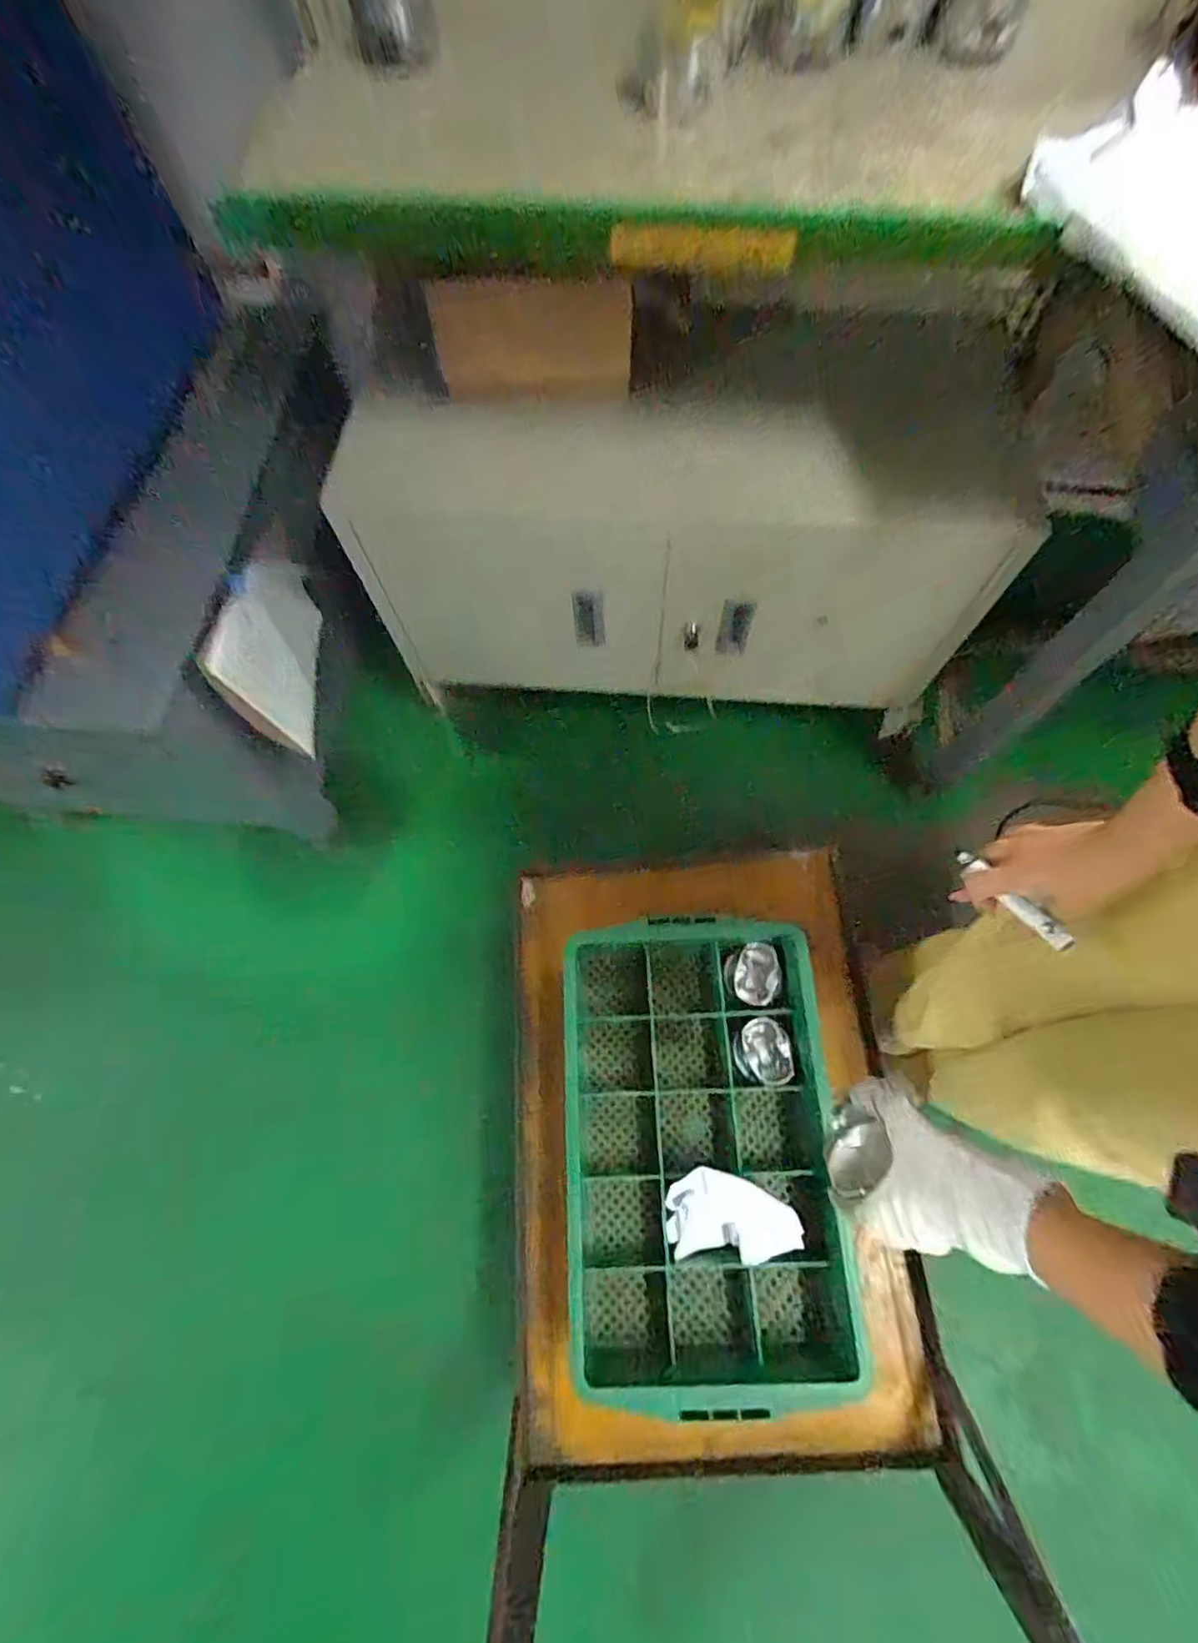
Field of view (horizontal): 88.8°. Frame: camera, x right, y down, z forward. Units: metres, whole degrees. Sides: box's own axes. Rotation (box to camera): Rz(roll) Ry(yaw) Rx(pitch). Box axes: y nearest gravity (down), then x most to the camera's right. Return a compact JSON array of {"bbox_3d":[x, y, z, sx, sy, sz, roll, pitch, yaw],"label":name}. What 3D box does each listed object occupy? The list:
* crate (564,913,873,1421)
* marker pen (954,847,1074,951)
[{"bbox_3d":[0.129,0.397,0.782,0.343,0.104,0.525,-5,68,-1],"label":"crate"},{"bbox_3d":[0.348,0.063,0.521,0.017,0.018,0.114,-21,43,-7],"label":"marker pen"}]

